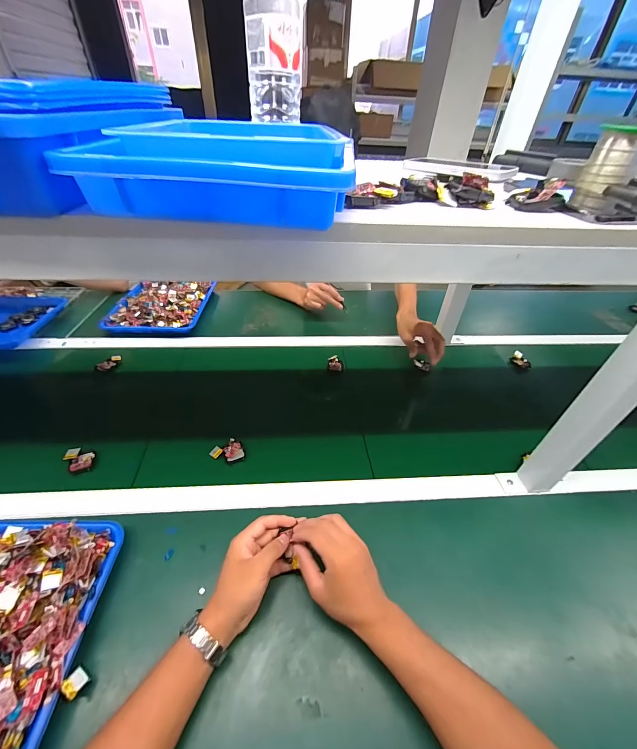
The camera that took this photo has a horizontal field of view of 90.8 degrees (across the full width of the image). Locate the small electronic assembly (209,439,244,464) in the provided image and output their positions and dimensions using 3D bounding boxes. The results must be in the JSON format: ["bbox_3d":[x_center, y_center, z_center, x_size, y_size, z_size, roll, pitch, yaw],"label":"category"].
[{"bbox_3d":[-0.167,0.144,0.578,0.058,0.019,0.041,-10,43,-15],"label":"small electronic assembly"}]

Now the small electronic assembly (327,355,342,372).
[{"bbox_3d":[0.042,-0.029,0.790,0.035,0.016,0.046,0,41,-3],"label":"small electronic assembly"}]

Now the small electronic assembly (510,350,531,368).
[{"bbox_3d":[0.535,-0.037,0.827,0.025,0.030,0.049,-31,51,-33],"label":"small electronic assembly"}]

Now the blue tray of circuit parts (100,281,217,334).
[{"bbox_3d":[-0.466,-0.216,0.950,0.247,0.036,0.283,-1,41,-4],"label":"blue tray of circuit parts"}]

